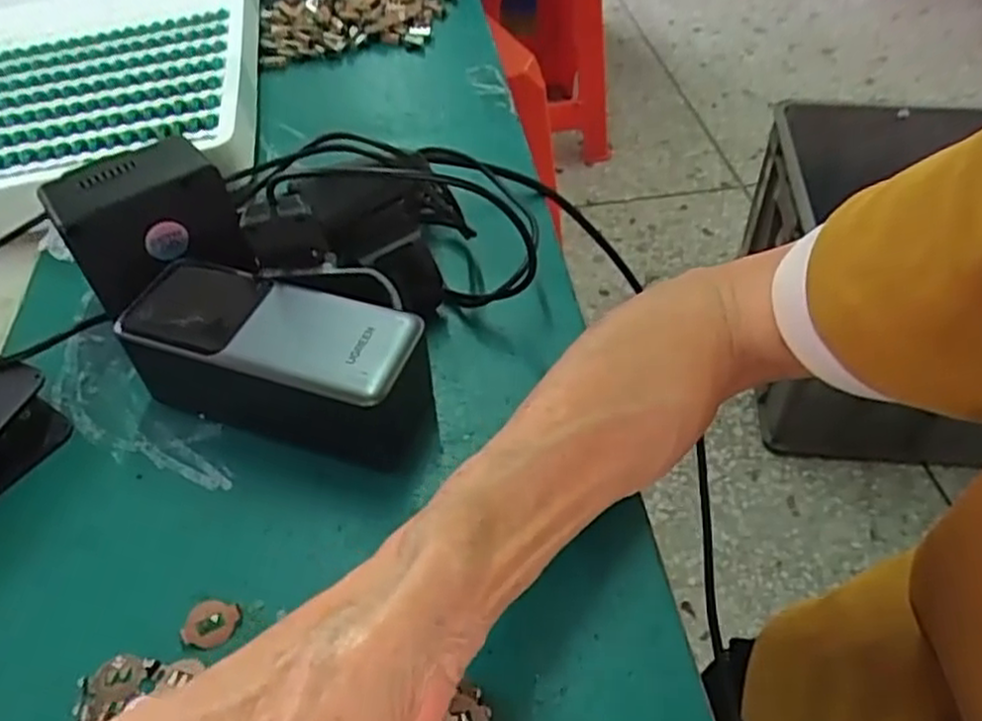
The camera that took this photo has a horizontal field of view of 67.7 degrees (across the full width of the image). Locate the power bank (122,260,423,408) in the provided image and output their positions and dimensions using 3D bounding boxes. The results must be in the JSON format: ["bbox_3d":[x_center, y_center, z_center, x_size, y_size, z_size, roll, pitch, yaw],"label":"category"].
[{"bbox_3d":[-0.092,0.003,0.331,0.134,0.051,0.057,15,52,15],"label":"power bank"}]

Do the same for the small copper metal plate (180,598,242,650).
[{"bbox_3d":[-0.105,0.099,0.275,0.017,0.009,0.017,-2,50,2],"label":"small copper metal plate"}]

